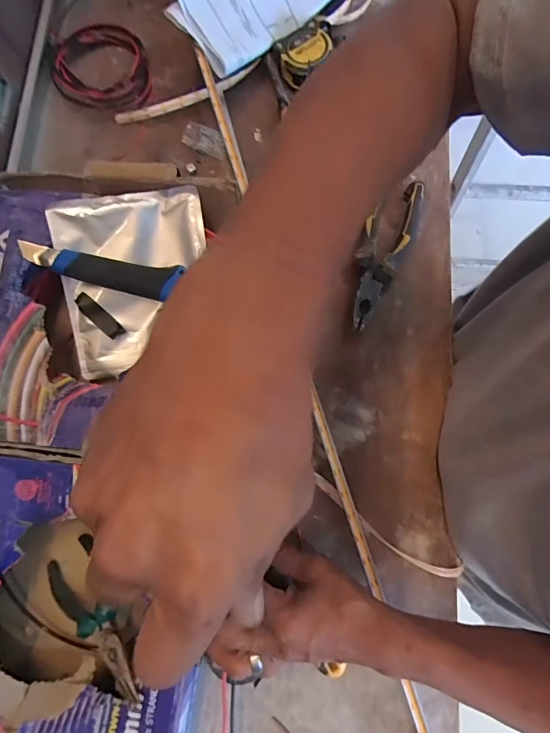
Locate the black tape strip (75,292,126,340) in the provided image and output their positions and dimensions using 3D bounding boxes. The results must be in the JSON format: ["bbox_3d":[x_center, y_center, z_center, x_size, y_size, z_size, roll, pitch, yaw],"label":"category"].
[{"bbox_3d":[-0.189,-0.054,0.426,0.057,0.005,0.018,44,82,-8],"label":"black tape strip"}]

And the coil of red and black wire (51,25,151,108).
[{"bbox_3d":[-0.224,-0.387,0.509,0.114,0.025,0.110,0,79,0],"label":"coil of red and black wire"}]

